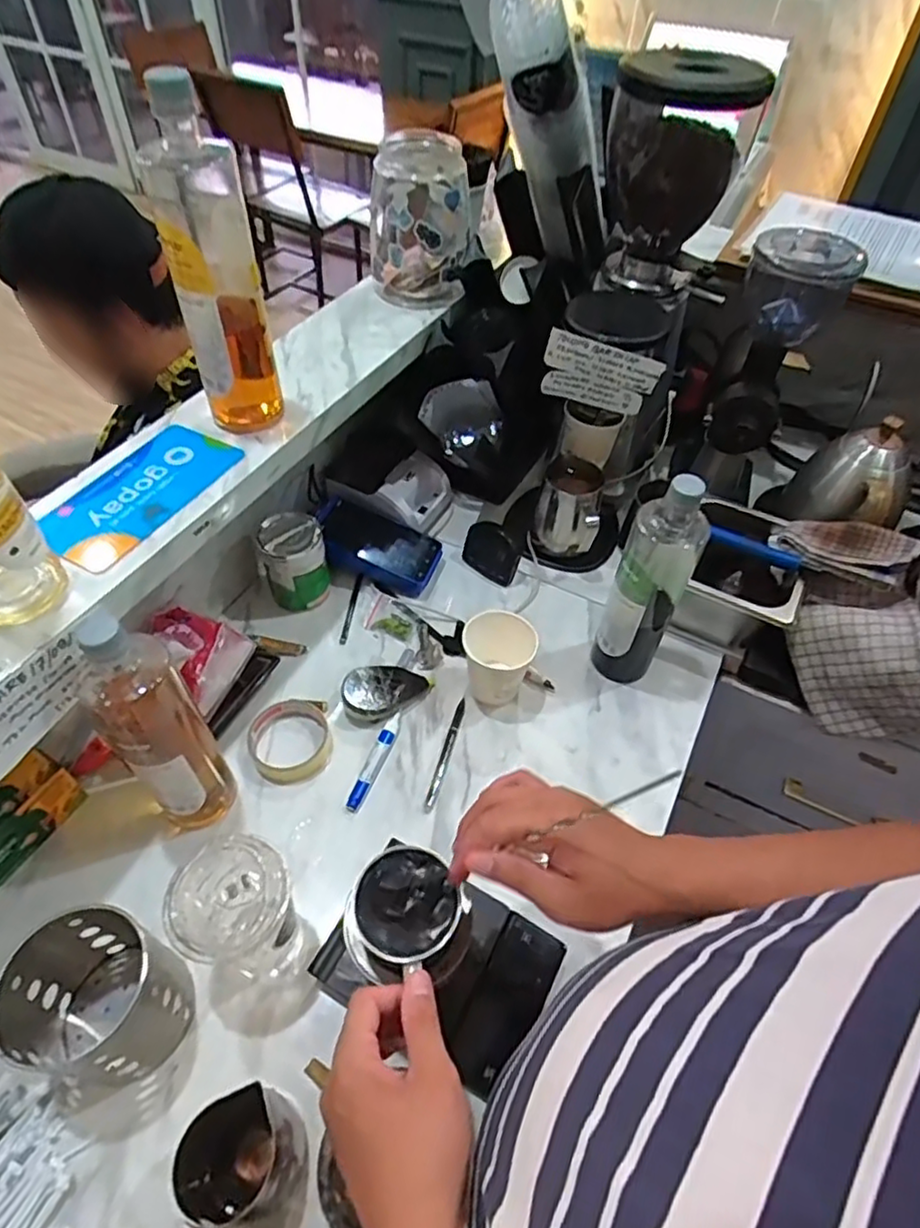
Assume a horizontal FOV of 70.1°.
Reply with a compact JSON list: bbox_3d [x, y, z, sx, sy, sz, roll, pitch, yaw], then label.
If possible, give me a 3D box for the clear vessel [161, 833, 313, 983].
[{"bbox_3d":[-0.177,0.241,0.529,0.083,0.146,0.081,-1,50,1],"label":"clear vessel"}]

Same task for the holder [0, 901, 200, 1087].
[{"bbox_3d":[-0.270,0.293,0.502,0.116,0.118,0.105,5,51,1],"label":"holder"}]

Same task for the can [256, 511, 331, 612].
[{"bbox_3d":[-0.200,-0.065,0.794,0.076,0.124,0.067,-15,53,-15],"label":"can"}]

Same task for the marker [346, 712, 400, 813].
[{"bbox_3d":[-0.089,0.153,0.691,0.016,0.017,0.115,18,52,12],"label":"marker"}]

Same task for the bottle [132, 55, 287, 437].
[{"bbox_3d":[-0.209,-0.291,0.559,0.072,0.265,0.085,-11,52,-12],"label":"bottle"}]

